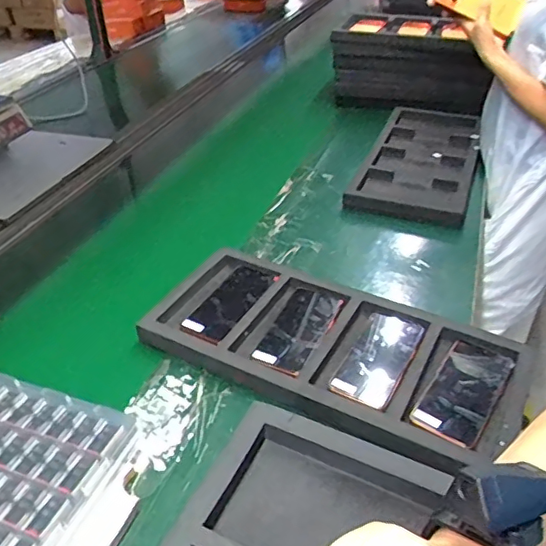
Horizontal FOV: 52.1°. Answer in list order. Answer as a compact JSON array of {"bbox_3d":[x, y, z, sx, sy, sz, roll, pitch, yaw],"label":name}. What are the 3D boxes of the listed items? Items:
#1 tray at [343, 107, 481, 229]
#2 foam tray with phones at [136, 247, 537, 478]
[{"bbox_3d":[0.319,-0.250,1.210,0.222,0.032,0.504,11,38,18],"label":"tray"},{"bbox_3d":[0.074,0.091,0.749,0.483,0.029,0.228,18,40,25],"label":"foam tray with phones"}]

